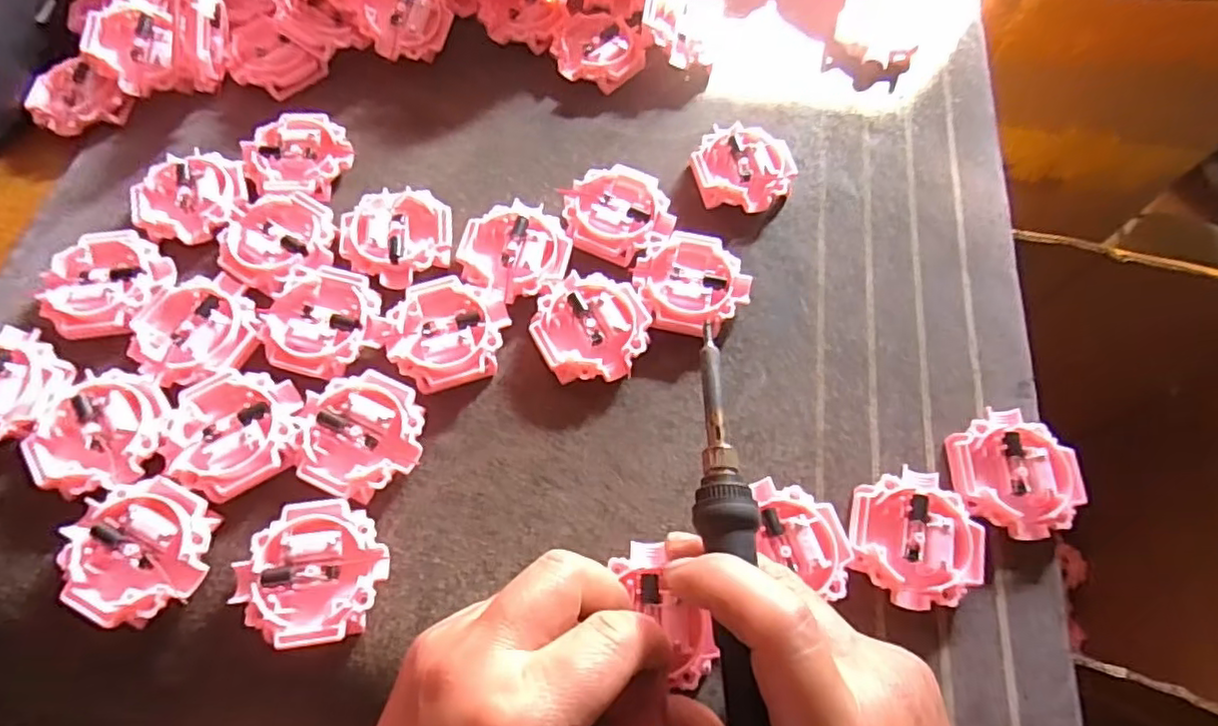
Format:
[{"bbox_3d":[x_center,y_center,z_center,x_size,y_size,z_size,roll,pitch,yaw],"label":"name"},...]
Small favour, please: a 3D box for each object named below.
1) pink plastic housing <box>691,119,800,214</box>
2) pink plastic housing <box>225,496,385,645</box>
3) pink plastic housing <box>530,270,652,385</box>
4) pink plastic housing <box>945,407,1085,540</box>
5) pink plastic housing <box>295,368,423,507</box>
[{"bbox_3d":[0.072,-0.103,0.350,0.052,0.016,0.049,19,65,7],"label":"pink plastic housing"},{"bbox_3d":[-0.115,0.082,0.254,0.053,0.016,0.051,1,64,-2],"label":"pink plastic housing"},{"bbox_3d":[-0.008,-0.016,0.305,0.051,0.017,0.051,1,64,-2],"label":"pink plastic housing"},{"bbox_3d":[0.175,0.048,0.283,0.050,0.015,0.053,13,64,4],"label":"pink plastic housing"},{"bbox_3d":[-0.105,0.032,0.278,0.048,0.016,0.052,1,64,-2],"label":"pink plastic housing"}]

